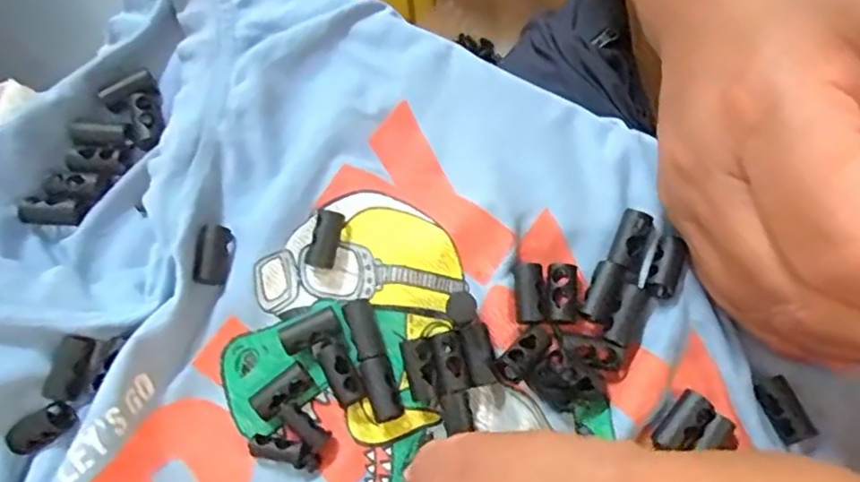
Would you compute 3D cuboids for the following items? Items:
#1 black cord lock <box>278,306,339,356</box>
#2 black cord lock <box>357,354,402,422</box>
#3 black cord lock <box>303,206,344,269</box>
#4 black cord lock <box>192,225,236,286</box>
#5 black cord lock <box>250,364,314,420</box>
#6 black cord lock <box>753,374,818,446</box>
[{"bbox_3d":[-0.037,0.027,0.189,0.017,0.007,0.008,-30,74,-8],"label":"black cord lock"},{"bbox_3d":[-0.014,0.043,0.181,0.009,0.005,0.019,-19,73,-4],"label":"black cord lock"},{"bbox_3d":[-0.033,0.000,0.195,0.008,0.006,0.018,12,73,5],"label":"black cord lock"},{"bbox_3d":[-0.068,0.004,0.195,0.009,0.004,0.019,9,74,5],"label":"black cord lock"},{"bbox_3d":[-0.044,0.045,0.184,0.018,0.007,0.009,-39,75,-10],"label":"black cord lock"},{"bbox_3d":[0.099,0.047,0.174,0.010,0.005,0.018,-17,74,-3],"label":"black cord lock"}]

